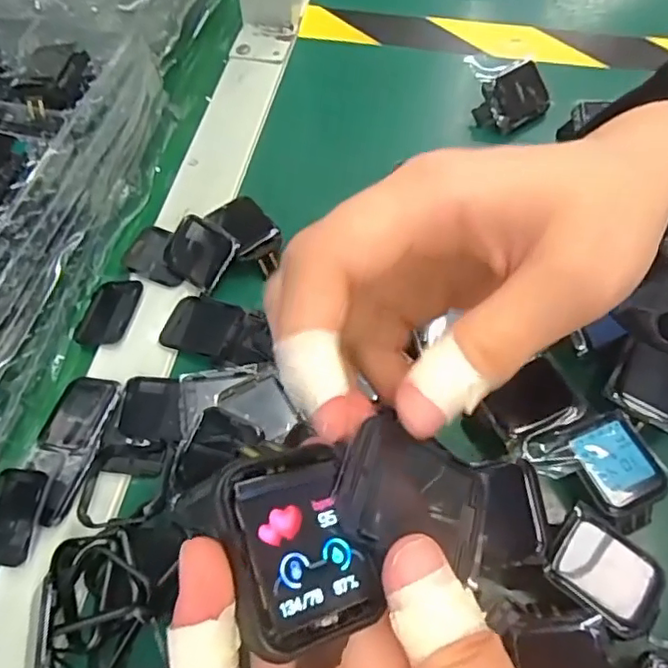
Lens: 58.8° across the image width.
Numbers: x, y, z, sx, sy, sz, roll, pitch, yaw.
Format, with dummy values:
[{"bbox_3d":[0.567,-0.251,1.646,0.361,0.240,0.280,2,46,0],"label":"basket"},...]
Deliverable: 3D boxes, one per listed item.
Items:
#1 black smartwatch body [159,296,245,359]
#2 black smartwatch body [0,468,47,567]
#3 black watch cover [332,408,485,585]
[{"bbox_3d":[-0.069,-0.005,0.307,0.037,0.005,0.033,17,62,10],"label":"black smartwatch body"},{"bbox_3d":[-0.145,0.081,0.263,0.029,0.004,0.040,-3,65,14],"label":"black smartwatch body"},{"bbox_3d":[0.021,0.041,0.153,0.041,0.004,0.034,33,51,-7],"label":"black watch cover"}]

